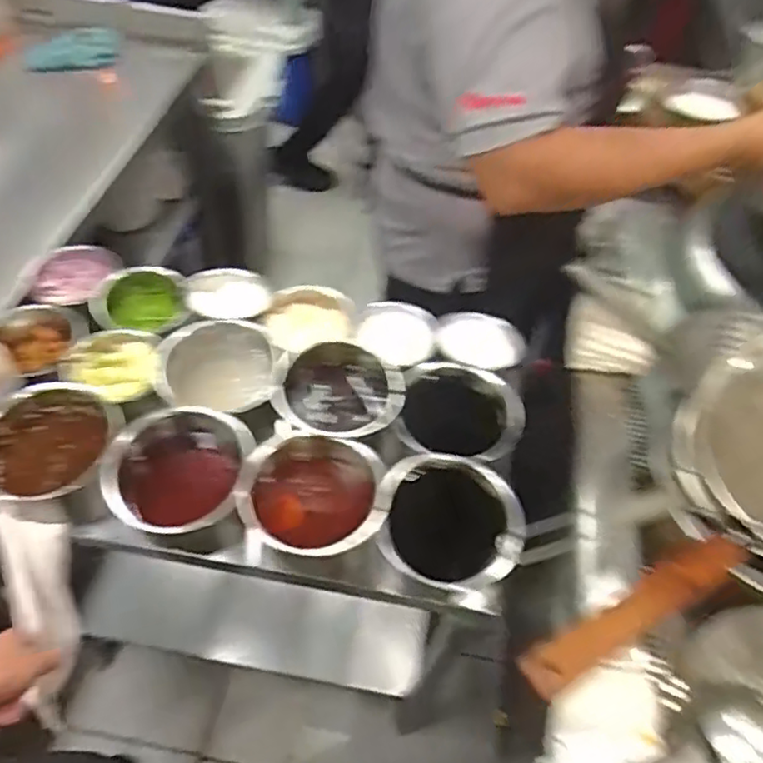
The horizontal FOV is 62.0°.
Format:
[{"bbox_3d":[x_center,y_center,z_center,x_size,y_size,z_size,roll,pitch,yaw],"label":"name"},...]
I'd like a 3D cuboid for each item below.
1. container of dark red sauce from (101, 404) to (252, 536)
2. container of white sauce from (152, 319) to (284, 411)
[{"bbox_3d":[-0.228,0.124,0.755,0.158,0.128,0.151,3,53,-3],"label":"container of dark red sauce"},{"bbox_3d":[-0.209,-0.002,0.838,0.158,0.091,0.145,3,53,-3],"label":"container of white sauce"}]

